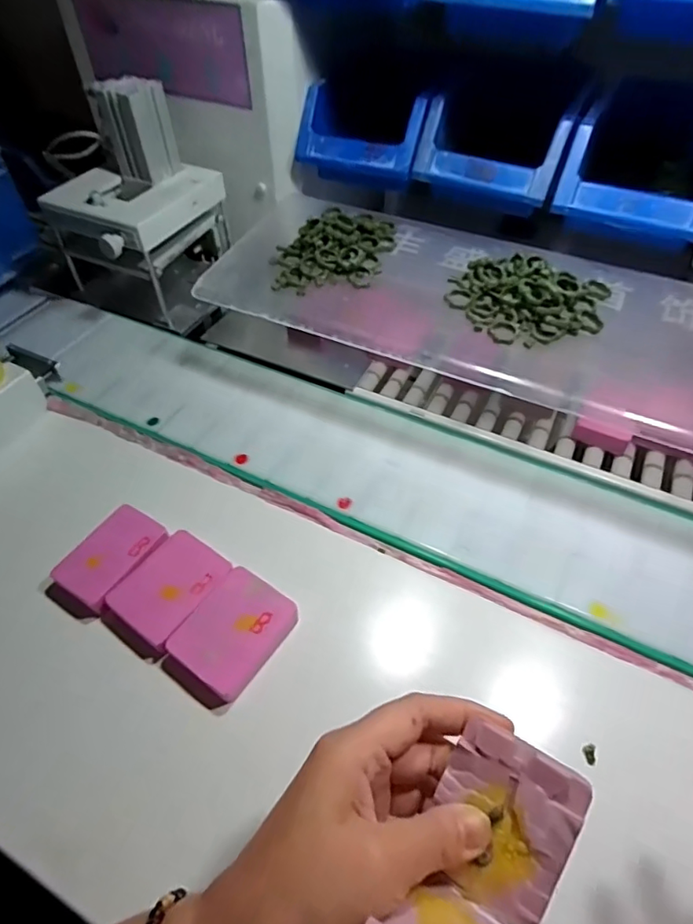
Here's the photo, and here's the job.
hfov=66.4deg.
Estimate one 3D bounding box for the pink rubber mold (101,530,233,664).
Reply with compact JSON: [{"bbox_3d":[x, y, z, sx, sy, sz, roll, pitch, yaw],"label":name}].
[{"bbox_3d":[-0.122,0.090,0.363,0.056,0.026,0.077,28,56,22],"label":"pink rubber mold"}]

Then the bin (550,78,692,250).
[{"bbox_3d":[0.268,-0.261,0.472,0.123,0.086,0.183,21,54,17],"label":"bin"}]

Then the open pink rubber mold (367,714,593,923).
[{"bbox_3d":[0.053,0.158,0.203,0.054,0.060,0.098,28,52,21],"label":"open pink rubber mold"}]

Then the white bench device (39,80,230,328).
[{"bbox_3d":[-0.214,-0.256,0.535,0.126,0.187,0.152,24,57,18],"label":"white bench device"}]

